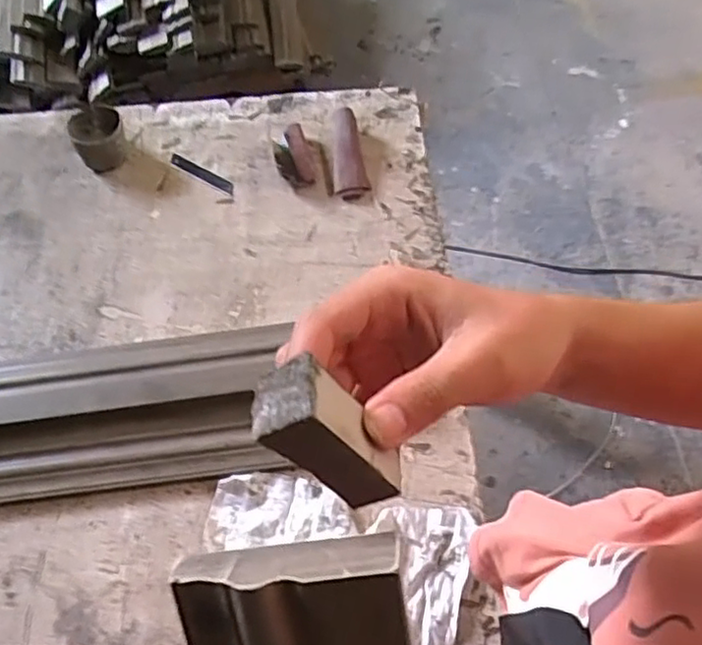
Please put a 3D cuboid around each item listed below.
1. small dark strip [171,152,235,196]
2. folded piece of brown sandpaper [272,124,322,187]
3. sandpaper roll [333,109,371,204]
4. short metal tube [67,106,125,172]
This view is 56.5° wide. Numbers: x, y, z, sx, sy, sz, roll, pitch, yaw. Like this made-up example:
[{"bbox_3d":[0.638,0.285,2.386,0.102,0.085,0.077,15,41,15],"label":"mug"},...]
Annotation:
[{"bbox_3d":[-0.187,-0.188,0.822,0.101,0.004,0.021,30,68,16],"label":"small dark strip"},{"bbox_3d":[-0.067,-0.210,0.814,0.055,0.026,0.081,-11,63,-3],"label":"folded piece of brown sandpaper"},{"bbox_3d":[-0.001,-0.209,0.808,0.042,0.030,0.120,-3,63,1],"label":"sandpaper roll"},{"bbox_3d":[-0.311,-0.227,0.810,0.061,0.056,0.053,-27,65,-10],"label":"short metal tube"}]

